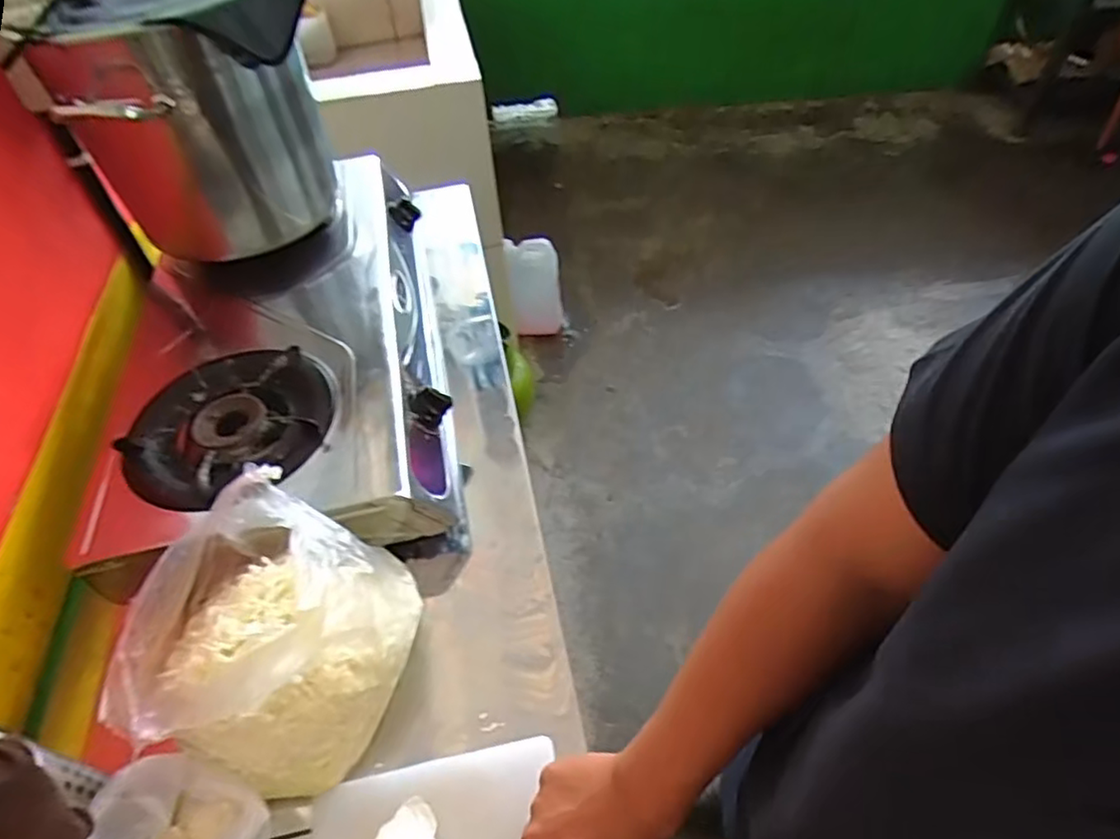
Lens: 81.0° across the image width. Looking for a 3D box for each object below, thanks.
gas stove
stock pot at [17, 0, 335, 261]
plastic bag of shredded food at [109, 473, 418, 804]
[{"bbox_3d":[-0.373,-0.097,0.855,0.393,0.122,0.613,-12,49,-6],"label":"gas stove"},{"bbox_3d":[-0.425,-0.359,0.813,0.267,0.310,0.233,-28,53,-19],"label":"stock pot"},{"bbox_3d":[-0.258,0.171,0.560,0.217,0.174,0.213,8,50,12],"label":"plastic bag of shredded food"}]

